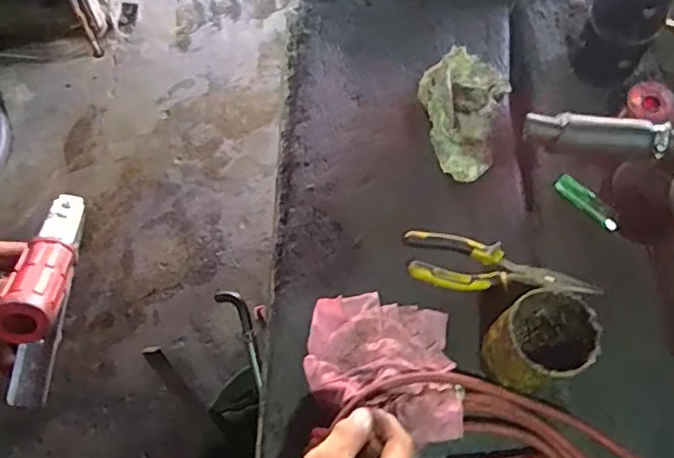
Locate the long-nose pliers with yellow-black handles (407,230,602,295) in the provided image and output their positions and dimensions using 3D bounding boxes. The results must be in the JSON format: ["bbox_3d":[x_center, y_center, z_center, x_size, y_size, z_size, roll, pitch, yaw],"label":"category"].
[{"bbox_3d":[0.171,0.046,0.631,0.200,0.031,0.057,10,68,2],"label":"long-nose pliers with yellow-black handles"}]

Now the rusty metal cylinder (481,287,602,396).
[{"bbox_3d":[0.182,0.110,0.551,0.078,0.113,0.076,-21,70,-11],"label":"rusty metal cylinder"}]

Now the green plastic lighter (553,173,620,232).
[{"bbox_3d":[0.280,-0.030,0.665,0.021,0.013,0.082,-41,75,-17],"label":"green plastic lighter"}]

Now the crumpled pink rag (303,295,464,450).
[{"bbox_3d":[0.045,0.136,0.583,0.156,0.043,0.148,11,68,2],"label":"crumpled pink rag"}]

